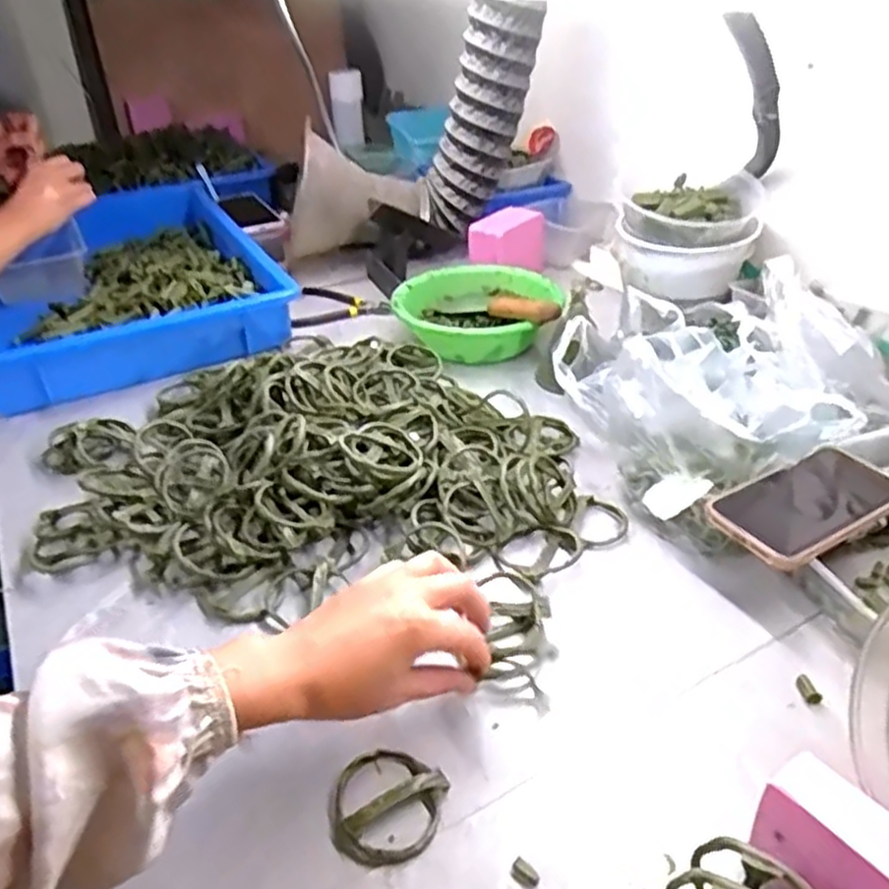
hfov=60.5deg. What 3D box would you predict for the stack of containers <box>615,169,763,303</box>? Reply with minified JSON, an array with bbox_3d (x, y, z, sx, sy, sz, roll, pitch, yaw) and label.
[{"bbox_3d":[0.295,-0.256,0.937,0.165,0.105,0.142,8,36,15],"label":"stack of containers"}]

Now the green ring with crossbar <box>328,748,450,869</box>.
[{"bbox_3d":[-0.035,0.208,0.443,0.068,0.014,0.067,-2,34,2],"label":"green ring with crossbar"}]

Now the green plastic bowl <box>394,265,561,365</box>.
[{"bbox_3d":[0.040,-0.163,0.927,0.188,0.077,0.171,-2,34,2],"label":"green plastic bowl"}]

